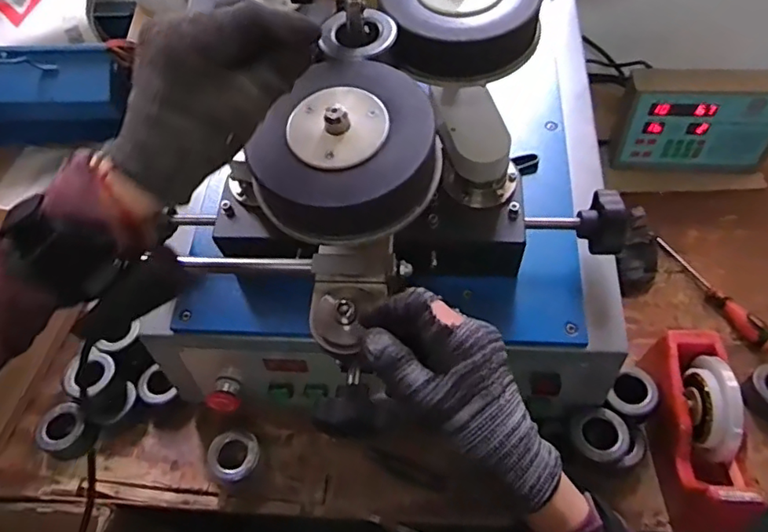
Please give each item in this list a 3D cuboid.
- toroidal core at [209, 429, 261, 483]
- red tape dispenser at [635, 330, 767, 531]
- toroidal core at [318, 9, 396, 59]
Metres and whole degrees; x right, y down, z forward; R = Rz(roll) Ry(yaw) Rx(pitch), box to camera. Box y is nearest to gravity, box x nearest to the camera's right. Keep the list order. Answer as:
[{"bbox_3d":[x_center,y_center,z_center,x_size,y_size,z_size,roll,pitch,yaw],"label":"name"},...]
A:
[{"bbox_3d":[-0.175,0.224,0.653,0.057,0.030,0.058,-2,53,3],"label":"toroidal core"},{"bbox_3d":[0.338,0.174,0.594,0.076,0.101,0.204,2,53,6],"label":"red tape dispenser"},{"bbox_3d":[-0.018,-0.179,0.434,0.053,0.013,0.045,1,73,5],"label":"toroidal core"}]

